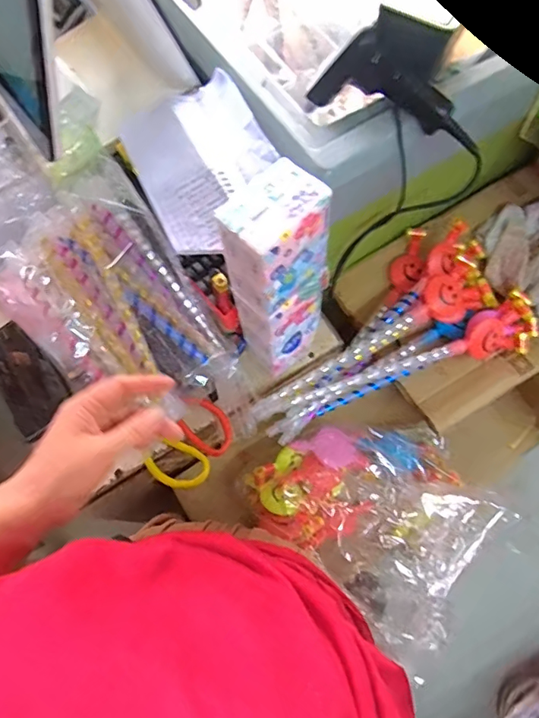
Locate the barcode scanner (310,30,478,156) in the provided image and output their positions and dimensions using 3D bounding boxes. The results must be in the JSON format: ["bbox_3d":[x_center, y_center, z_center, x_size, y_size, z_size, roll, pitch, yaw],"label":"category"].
[{"bbox_3d":[0.134,-0.278,0.520,0.191,0.066,0.044,25,74,10],"label":"barcode scanner"}]

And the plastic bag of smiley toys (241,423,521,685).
[{"bbox_3d":[0.098,0.148,0.534,0.081,0.310,0.179,46,76,-20],"label":"plastic bag of smiley toys"}]

